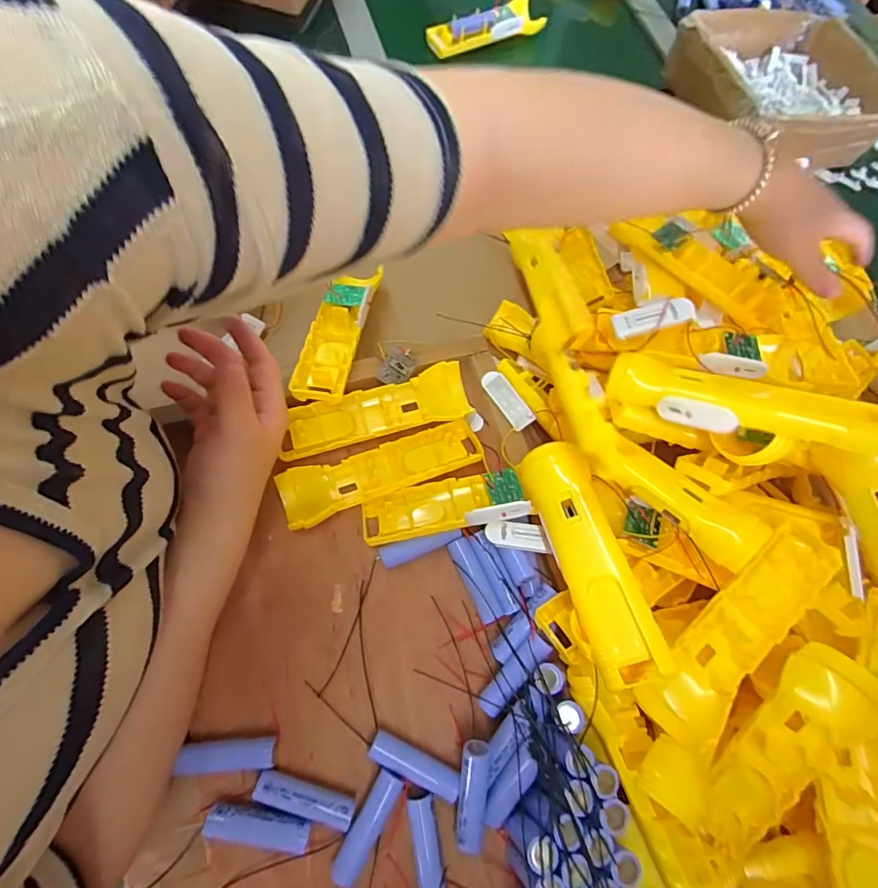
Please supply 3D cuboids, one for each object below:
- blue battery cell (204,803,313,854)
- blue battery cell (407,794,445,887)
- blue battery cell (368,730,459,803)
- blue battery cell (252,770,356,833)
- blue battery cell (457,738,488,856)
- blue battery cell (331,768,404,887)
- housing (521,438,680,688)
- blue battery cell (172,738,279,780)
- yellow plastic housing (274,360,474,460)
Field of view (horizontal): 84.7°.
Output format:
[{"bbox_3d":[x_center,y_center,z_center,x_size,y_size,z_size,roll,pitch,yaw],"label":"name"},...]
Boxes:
[{"bbox_3d":[-0.115,0.246,0.312,0.064,0.021,0.018,12,69,-2],"label":"blue battery cell"},{"bbox_3d":[-0.007,0.266,0.311,0.017,0.018,0.063,-8,72,-10],"label":"blue battery cell"},{"bbox_3d":[-0.017,0.219,0.327,0.064,0.015,0.018,27,70,3],"label":"blue battery cell"},{"bbox_3d":[-0.088,0.233,0.316,0.064,0.020,0.018,19,69,0],"label":"blue battery cell"},{"bbox_3d":[0.022,0.232,0.315,0.019,0.013,0.069,4,91,1],"label":"blue battery cell"},{"bbox_3d":[-0.047,0.252,0.317,0.018,0.016,0.066,31,70,5],"label":"blue battery cell"},{"bbox_3d":[0.097,0.069,0.316,0.040,0.024,0.162,-11,53,-5],"label":"housing"},{"bbox_3d":[-0.142,0.209,0.324,0.061,0.019,0.018,-2,71,-7],"label":"blue battery cell"},{"bbox_3d":[-0.053,-0.026,0.408,0.154,0.019,0.047,-14,73,-11],"label":"yellow plastic housing"}]

